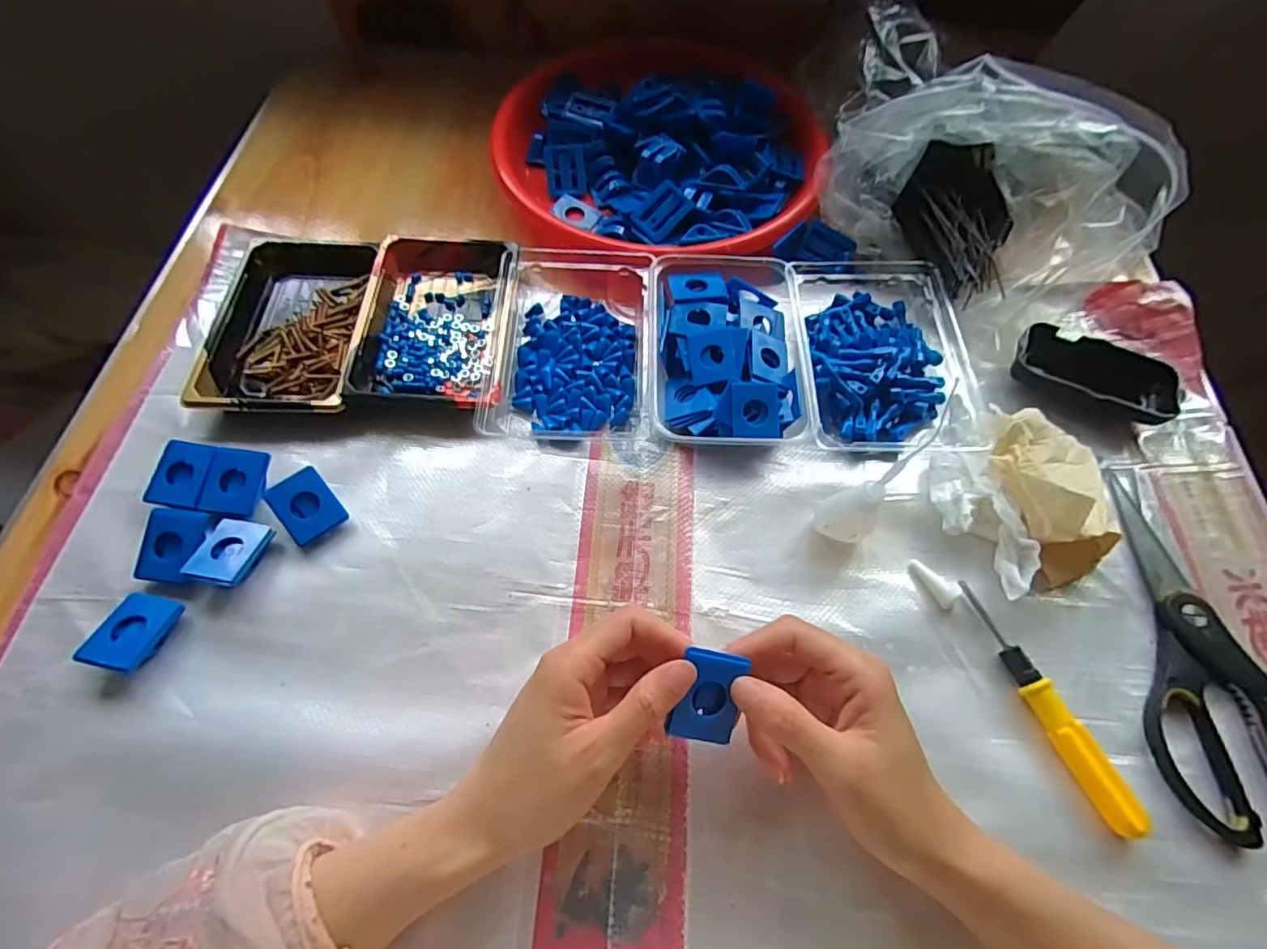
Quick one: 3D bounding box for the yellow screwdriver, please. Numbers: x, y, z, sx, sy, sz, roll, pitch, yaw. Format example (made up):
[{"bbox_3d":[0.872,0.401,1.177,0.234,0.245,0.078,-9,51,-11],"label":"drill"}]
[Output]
[{"bbox_3d":[0.233,0.127,0.327,0.016,0.017,0.140,-18,64,-11],"label":"yellow screwdriver"}]

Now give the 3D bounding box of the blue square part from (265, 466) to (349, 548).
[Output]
[{"bbox_3d":[-0.210,0.020,0.369,0.034,0.007,0.044,-38,89,-16],"label":"blue square part"}]

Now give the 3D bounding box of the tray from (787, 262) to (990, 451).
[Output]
[{"bbox_3d":[0.182,-0.100,0.437,0.124,0.034,0.182,1,62,-1],"label":"tray"}]

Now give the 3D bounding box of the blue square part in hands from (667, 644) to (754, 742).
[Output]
[{"bbox_3d":[0.036,0.108,0.287,0.030,0.015,0.044,10,89,-6],"label":"blue square part in hands"}]

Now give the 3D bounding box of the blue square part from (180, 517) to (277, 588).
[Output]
[{"bbox_3d":[-0.247,0.047,0.353,0.034,0.005,0.043,16,50,-4],"label":"blue square part"}]

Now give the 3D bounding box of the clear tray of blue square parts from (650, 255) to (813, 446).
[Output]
[{"bbox_3d":[0.066,-0.090,0.427,0.106,0.036,0.159,2,62,-1],"label":"clear tray of blue square parts"}]

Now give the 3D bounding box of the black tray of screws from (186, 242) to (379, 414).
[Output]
[{"bbox_3d":[-0.259,-0.115,0.438,0.107,0.023,0.160,0,62,-2],"label":"black tray of screws"}]

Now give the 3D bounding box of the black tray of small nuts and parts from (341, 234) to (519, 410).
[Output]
[{"bbox_3d":[-0.150,-0.121,0.440,0.108,0.030,0.167,1,62,-1],"label":"black tray of small nuts and parts"}]

